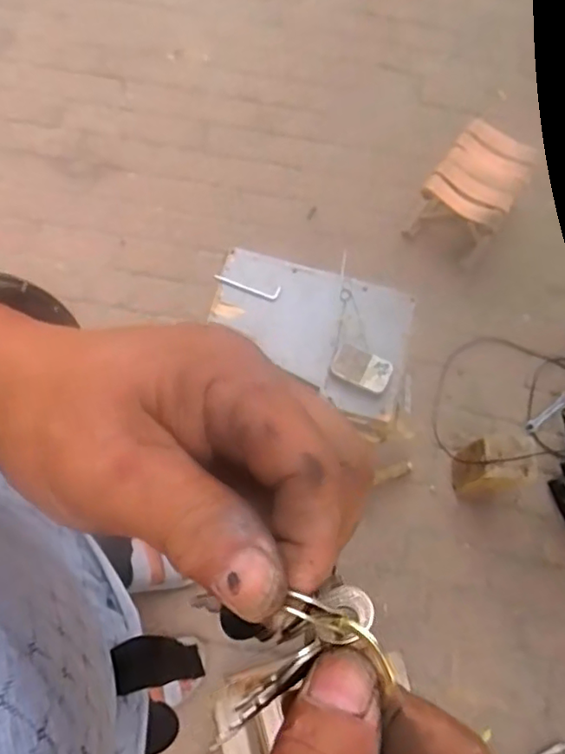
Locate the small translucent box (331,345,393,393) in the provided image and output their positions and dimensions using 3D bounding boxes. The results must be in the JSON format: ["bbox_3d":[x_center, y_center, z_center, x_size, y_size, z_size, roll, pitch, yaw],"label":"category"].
[{"bbox_3d":[0.125,-0.013,0.933,0.092,0.013,0.059,22,71,4],"label":"small translucent box"}]

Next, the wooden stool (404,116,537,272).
[{"bbox_3d":[0.472,-0.457,1.474,0.201,0.217,0.267,33,72,7],"label":"wooden stool"}]

